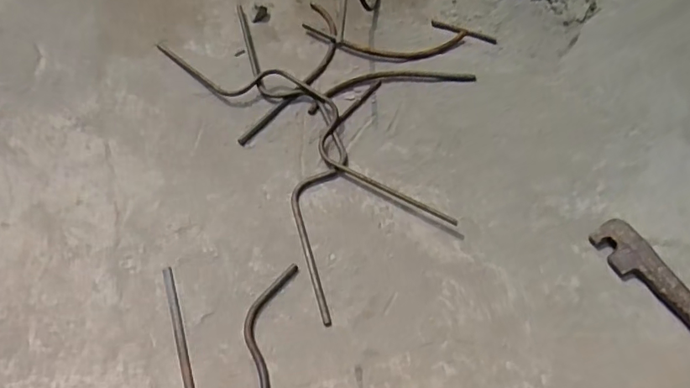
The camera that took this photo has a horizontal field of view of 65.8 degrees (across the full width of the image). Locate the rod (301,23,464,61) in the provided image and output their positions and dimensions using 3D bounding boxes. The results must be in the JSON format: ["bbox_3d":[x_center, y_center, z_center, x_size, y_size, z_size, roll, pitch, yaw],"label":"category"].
[{"bbox_3d":[0.048,-0.202,0.705,0.215,0.018,0.052,7,61,5],"label":"rod"}]

